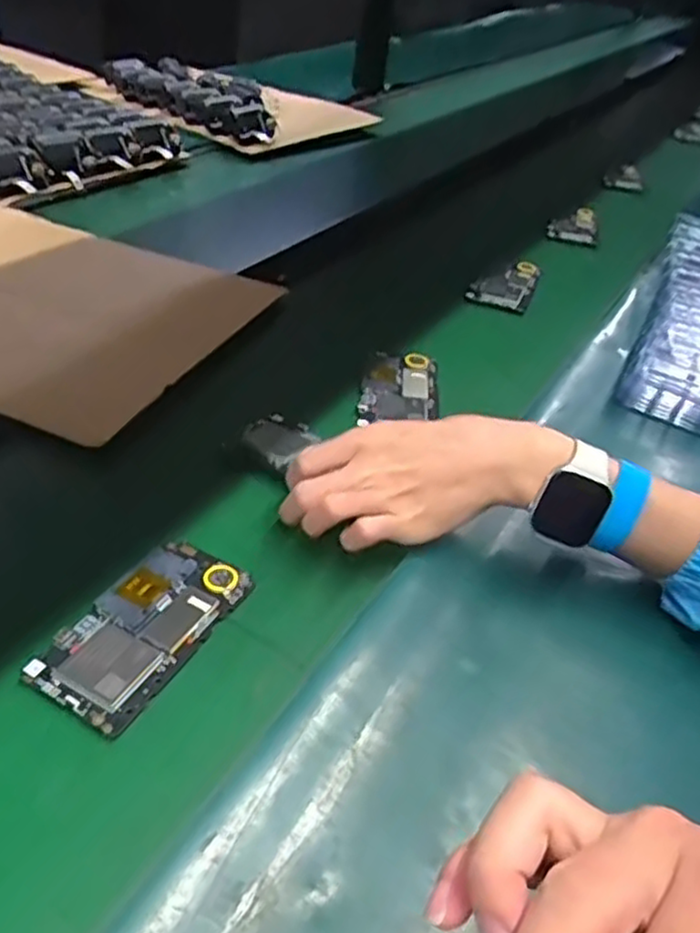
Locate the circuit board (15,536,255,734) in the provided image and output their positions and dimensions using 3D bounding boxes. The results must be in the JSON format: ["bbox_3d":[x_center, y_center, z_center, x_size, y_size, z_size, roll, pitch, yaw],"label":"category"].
[{"bbox_3d":[-0.116,0.091,0.418,0.067,0.012,0.123,22,42,19],"label":"circuit board"}]

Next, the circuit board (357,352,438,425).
[{"bbox_3d":[0.044,-0.072,0.635,0.065,0.015,0.109,6,40,2],"label":"circuit board"}]

